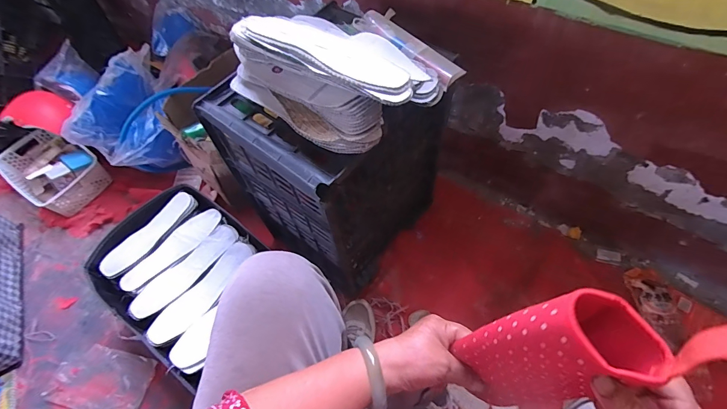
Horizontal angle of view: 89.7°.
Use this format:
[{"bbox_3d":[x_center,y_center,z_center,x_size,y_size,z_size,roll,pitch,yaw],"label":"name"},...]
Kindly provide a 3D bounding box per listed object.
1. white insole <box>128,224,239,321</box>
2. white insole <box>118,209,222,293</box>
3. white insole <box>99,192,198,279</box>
[{"bbox_3d":[-0.359,0.135,0.745,0.067,0.021,0.238,37,68,24],"label":"white insole"},{"bbox_3d":[-0.404,0.096,0.778,0.074,0.024,0.229,35,67,23],"label":"white insole"},{"bbox_3d":[-0.470,0.064,0.803,0.074,0.027,0.229,32,66,22],"label":"white insole"}]

